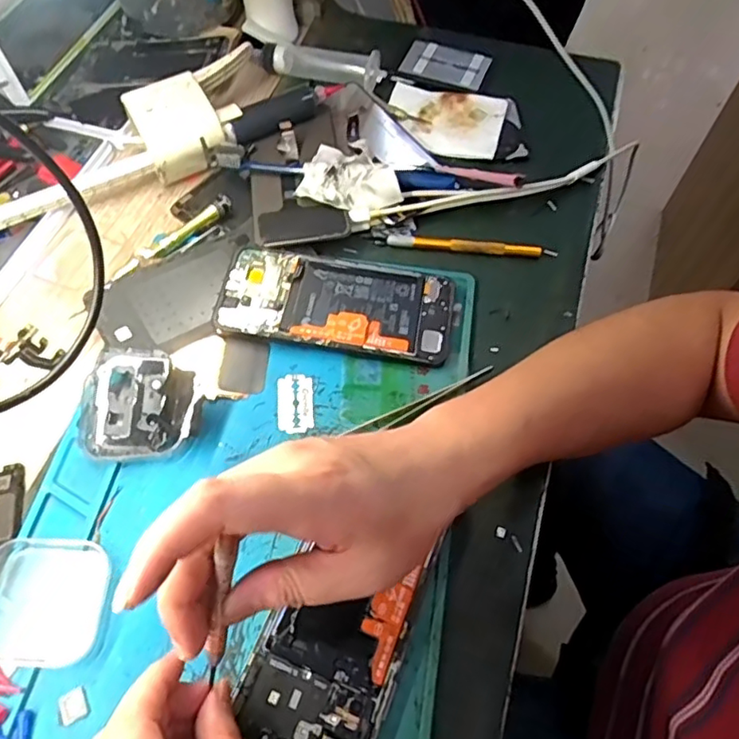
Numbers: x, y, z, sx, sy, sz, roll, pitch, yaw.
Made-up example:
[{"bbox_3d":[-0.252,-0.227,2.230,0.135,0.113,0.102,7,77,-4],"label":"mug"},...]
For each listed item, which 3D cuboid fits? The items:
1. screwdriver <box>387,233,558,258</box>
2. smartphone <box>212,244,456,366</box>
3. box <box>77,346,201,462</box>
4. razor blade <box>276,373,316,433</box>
[{"bbox_3d":[0.079,-0.096,0.460,0.127,0.009,0.009,7,61,2],"label":"screwdriver"},{"bbox_3d":[-0.024,-0.050,0.423,0.161,0.012,0.075,10,63,4],"label":"smartphone"},{"bbox_3d":[-0.142,0.024,0.382,0.071,0.020,0.069,9,77,1],"label":"box"},{"bbox_3d":[-0.049,0.022,0.397,0.025,0.004,0.043,-5,59,1],"label":"razor blade"}]

